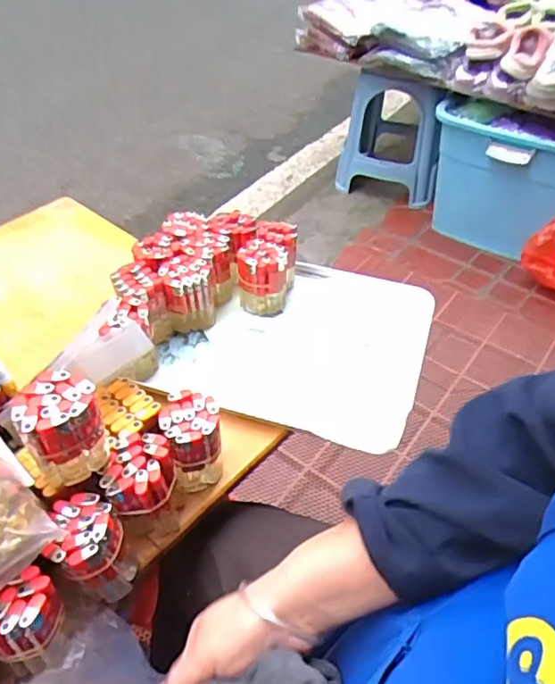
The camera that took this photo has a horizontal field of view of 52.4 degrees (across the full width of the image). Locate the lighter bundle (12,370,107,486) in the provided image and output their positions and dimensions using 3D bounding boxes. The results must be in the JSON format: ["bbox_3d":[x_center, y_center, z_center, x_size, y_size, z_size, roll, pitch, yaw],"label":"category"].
[{"bbox_3d":[-0.170,0.069,0.446,0.056,0.083,0.047,-23,51,-27],"label":"lighter bundle"}]

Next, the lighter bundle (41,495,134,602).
[{"bbox_3d":[-0.150,0.168,0.461,0.062,0.077,0.060,4,44,-3],"label":"lighter bundle"}]

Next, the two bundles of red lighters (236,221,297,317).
[{"bbox_3d":[-0.013,-0.093,0.717,0.063,0.087,0.093,14,45,7],"label":"two bundles of red lighters"}]

